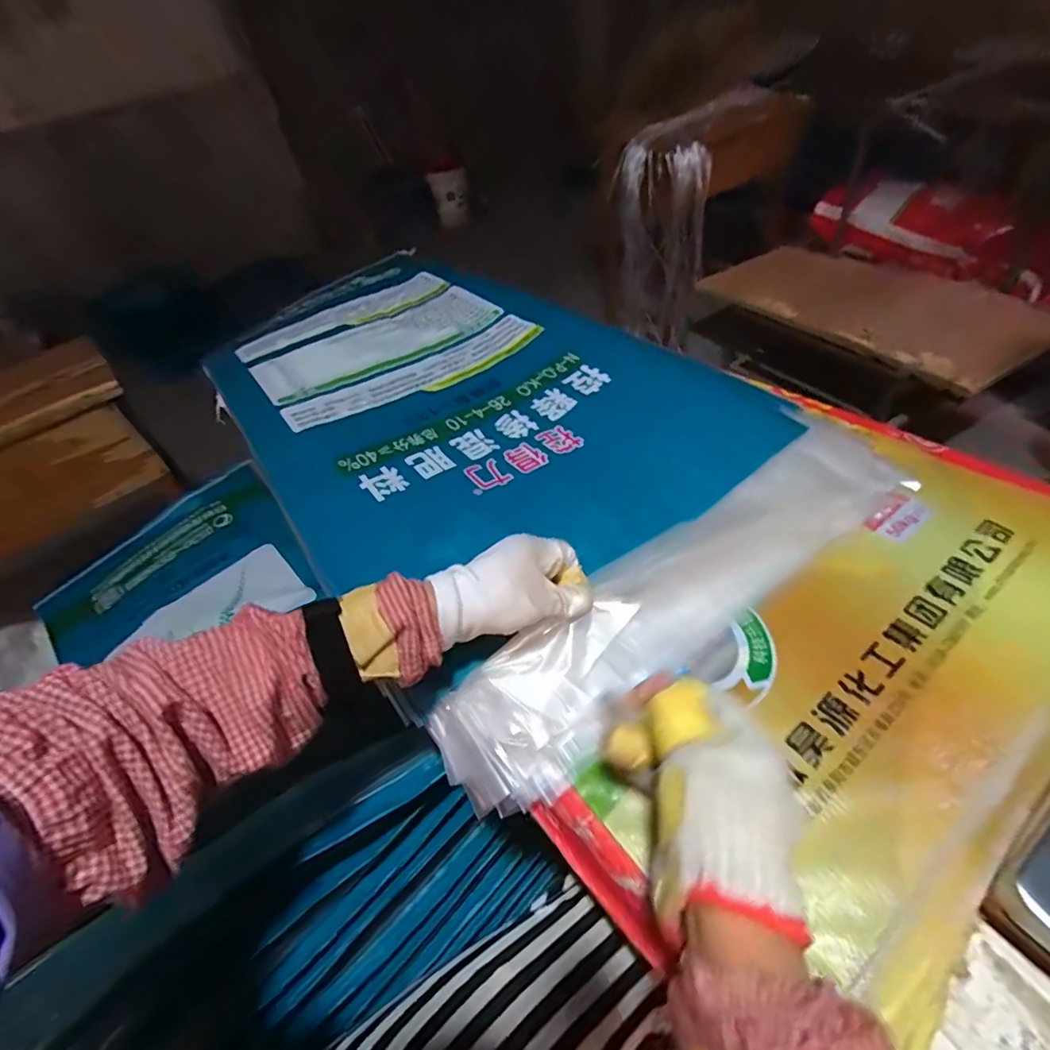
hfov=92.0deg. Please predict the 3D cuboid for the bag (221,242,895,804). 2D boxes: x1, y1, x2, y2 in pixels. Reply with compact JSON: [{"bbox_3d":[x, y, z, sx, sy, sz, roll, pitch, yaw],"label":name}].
[{"bbox_3d":[-0.086,-0.158,0.650,0.472,0.059,0.860,-30,49,-21],"label":"bag"}]

